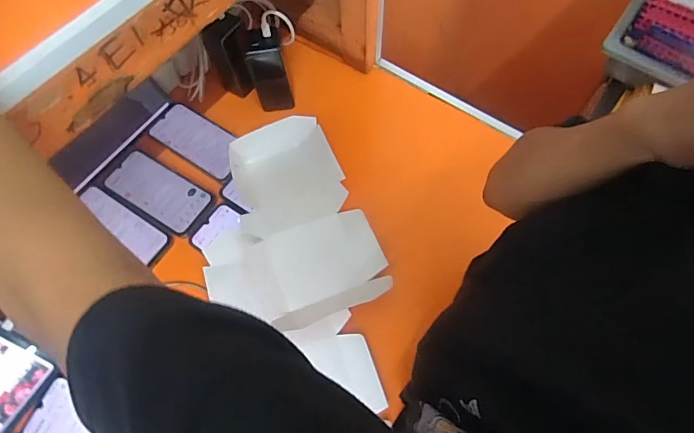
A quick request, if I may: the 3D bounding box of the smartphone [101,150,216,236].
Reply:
[{"bbox_3d":[-0.294,-0.040,0.662,0.177,0.006,0.085,27,68,13],"label":"smartphone"}]

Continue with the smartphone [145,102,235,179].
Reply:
[{"bbox_3d":[-0.243,-0.128,0.697,0.165,0.011,0.076,30,69,14],"label":"smartphone"}]

